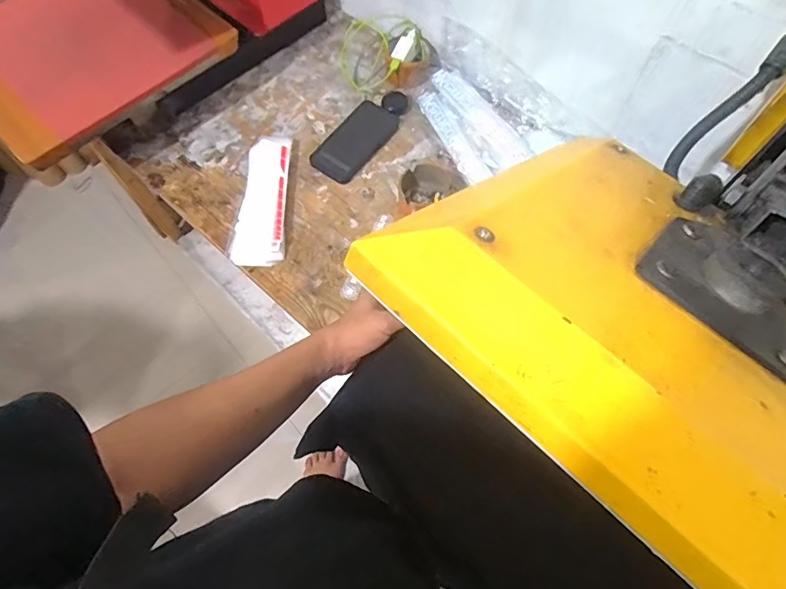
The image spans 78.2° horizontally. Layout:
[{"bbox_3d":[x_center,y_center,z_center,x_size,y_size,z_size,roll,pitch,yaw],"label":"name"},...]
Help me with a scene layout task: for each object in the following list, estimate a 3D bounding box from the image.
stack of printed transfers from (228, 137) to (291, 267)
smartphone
[{"bbox_3d":[-0.219,-0.161,0.799,0.085,0.032,0.254,-3,65,0],"label":"stack of printed transfers"},{"bbox_3d":[-0.066,-0.269,0.846,0.086,0.007,0.164,33,70,16],"label":"smartphone"}]

